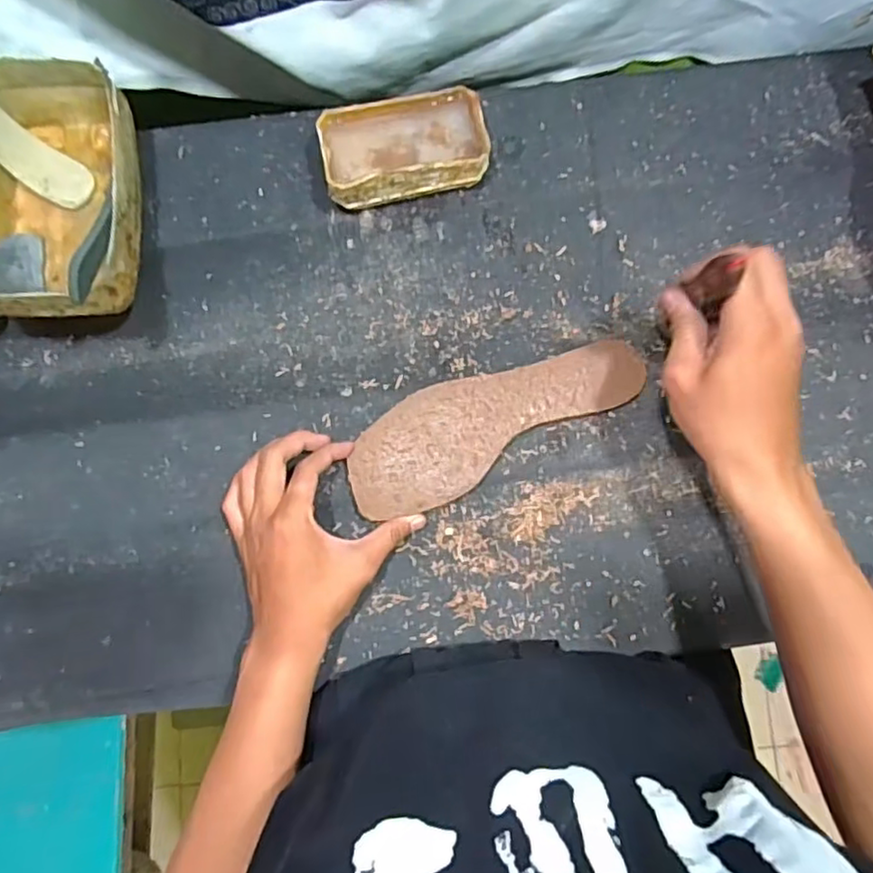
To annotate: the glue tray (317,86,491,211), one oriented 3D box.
[{"bbox_3d":[-0.024,-0.223,0.501,0.123,0.045,0.074,-10,83,-1],"label":"glue tray"}]

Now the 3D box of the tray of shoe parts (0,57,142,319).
[{"bbox_3d":[-0.287,-0.180,0.477,0.125,0.072,0.188,-3,83,0],"label":"tray of shoe parts"}]

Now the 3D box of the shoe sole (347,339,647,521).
[{"bbox_3d":[0.044,-0.015,0.488,0.236,0.010,0.080,-26,82,-3],"label":"shoe sole"}]

